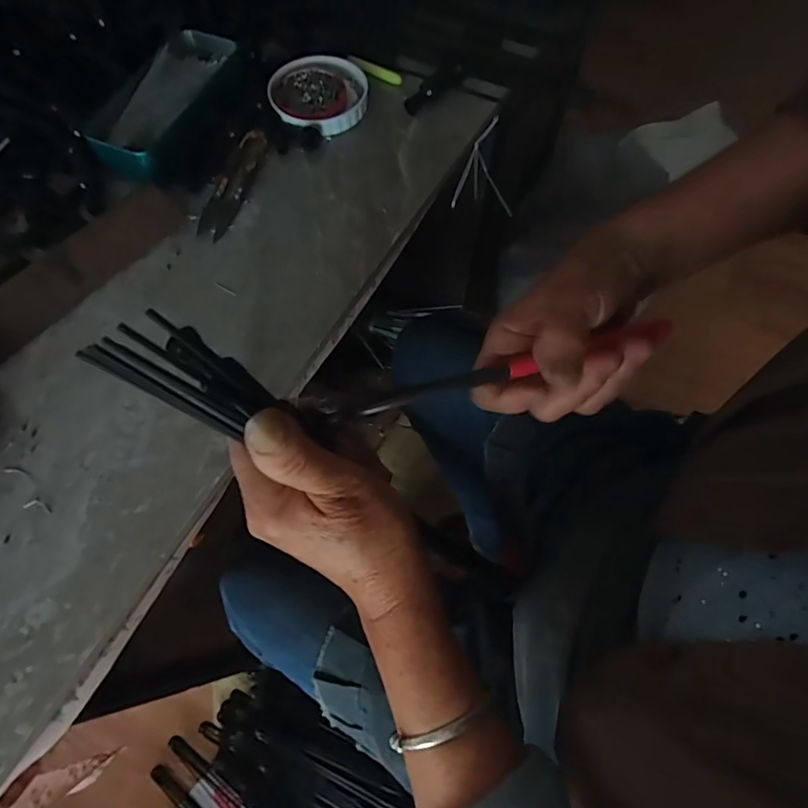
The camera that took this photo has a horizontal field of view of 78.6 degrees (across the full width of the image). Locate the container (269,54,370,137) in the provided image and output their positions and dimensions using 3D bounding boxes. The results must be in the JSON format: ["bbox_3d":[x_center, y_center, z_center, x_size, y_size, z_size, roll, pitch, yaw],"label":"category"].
[{"bbox_3d":[-0.077,-0.281,0.449,0.086,0.014,0.087,2,67,1],"label":"container"}]

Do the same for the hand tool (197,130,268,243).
[{"bbox_3d":[-0.141,-0.184,0.411,0.028,0.008,0.109,13,67,6],"label":"hand tool"}]

